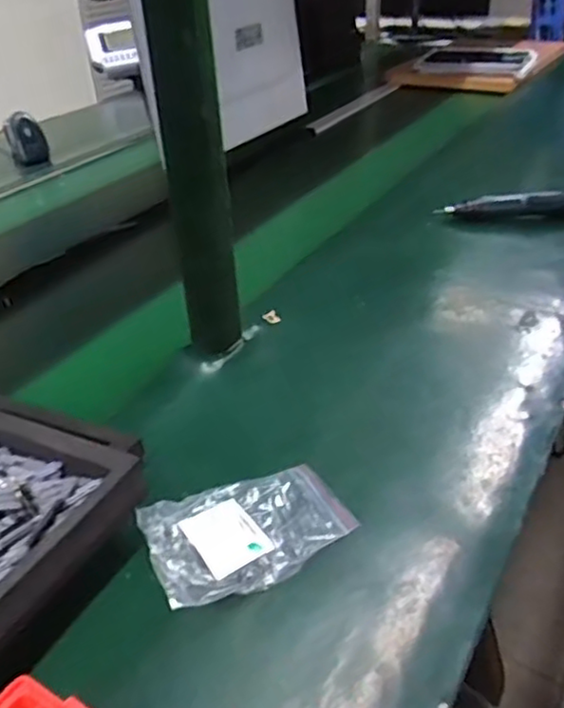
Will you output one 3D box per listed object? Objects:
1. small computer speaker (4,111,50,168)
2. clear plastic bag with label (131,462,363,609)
[{"bbox_3d":[-0.540,-0.454,1.404,0.074,0.097,0.066,-15,36,-18],"label":"small computer speaker"},{"bbox_3d":[-0.029,0.138,0.526,0.150,0.030,0.103,-18,37,-21],"label":"clear plastic bag with label"}]

